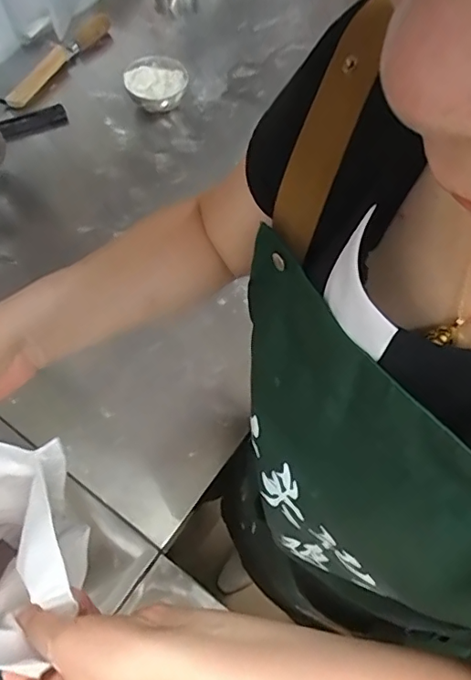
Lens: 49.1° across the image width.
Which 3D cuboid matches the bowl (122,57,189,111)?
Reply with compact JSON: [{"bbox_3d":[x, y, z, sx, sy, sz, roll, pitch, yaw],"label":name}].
[{"bbox_3d":[-0.136,-0.450,0.905,0.107,0.044,0.094,-1,63,-2],"label":"bowl"}]

